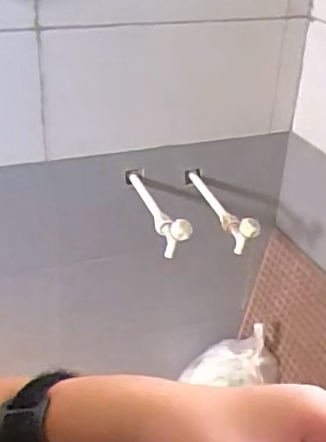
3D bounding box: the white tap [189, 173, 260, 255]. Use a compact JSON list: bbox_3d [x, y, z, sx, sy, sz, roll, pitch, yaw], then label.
[{"bbox_3d":[0.139,-0.029,1.468,0.053,0.089,0.293,-9,32,-19],"label":"white tap"}]

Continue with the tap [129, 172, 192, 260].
[{"bbox_3d":[-0.016,-0.018,1.390,0.046,0.087,0.297,-10,33,-20],"label":"tap"}]

